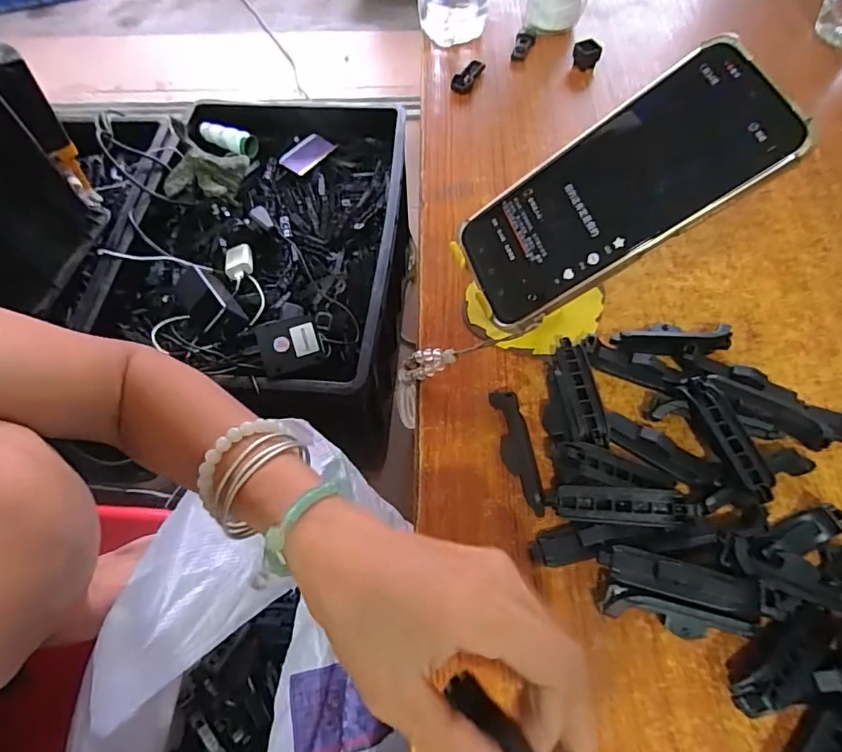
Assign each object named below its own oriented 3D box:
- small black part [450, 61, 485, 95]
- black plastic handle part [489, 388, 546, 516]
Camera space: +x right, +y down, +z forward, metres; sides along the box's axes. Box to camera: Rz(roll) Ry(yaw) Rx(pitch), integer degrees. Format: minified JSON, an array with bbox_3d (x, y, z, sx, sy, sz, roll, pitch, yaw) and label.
[{"bbox_3d":[0.044,-0.281,0.473,0.016,0.012,0.040,34,78,20],"label":"small black part"},{"bbox_3d":[0.056,0.044,0.295,0.017,0.015,0.074,-9,62,-3],"label":"black plastic handle part"}]

